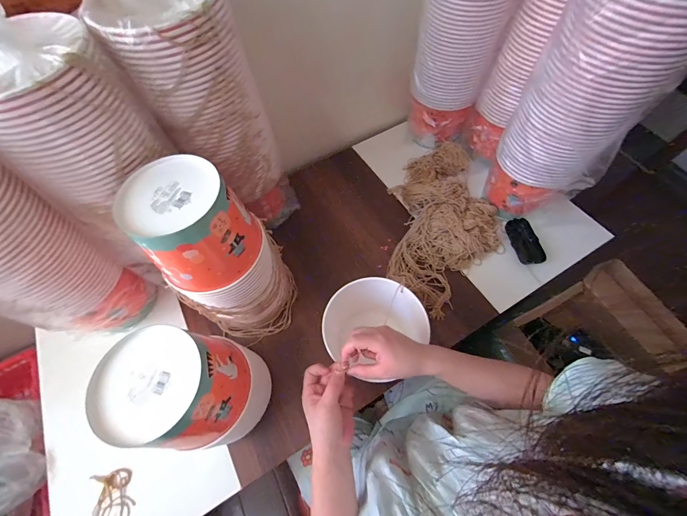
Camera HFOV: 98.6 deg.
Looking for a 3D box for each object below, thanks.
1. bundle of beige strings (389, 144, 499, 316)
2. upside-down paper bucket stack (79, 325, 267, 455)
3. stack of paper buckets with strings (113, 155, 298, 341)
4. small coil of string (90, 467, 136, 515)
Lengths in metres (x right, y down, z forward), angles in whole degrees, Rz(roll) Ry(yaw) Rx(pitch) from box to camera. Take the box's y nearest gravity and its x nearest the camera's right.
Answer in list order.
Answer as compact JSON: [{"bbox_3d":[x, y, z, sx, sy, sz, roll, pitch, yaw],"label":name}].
[{"bbox_3d":[0.231,-0.079,0.668,0.242,0.060,0.413,4,64,4],"label":"bundle of beige strings"},{"bbox_3d":[-0.217,0.194,0.445,0.144,0.234,0.139,6,64,5],"label":"upside-down paper bucket stack"},{"bbox_3d":[-0.188,0.012,0.494,0.155,0.311,0.176,-16,64,-6],"label":"stack of paper buckets with strings"},{"bbox_3d":[-0.372,0.398,0.477,0.058,0.011,0.099,-22,65,-9],"label":"small coil of string"}]

